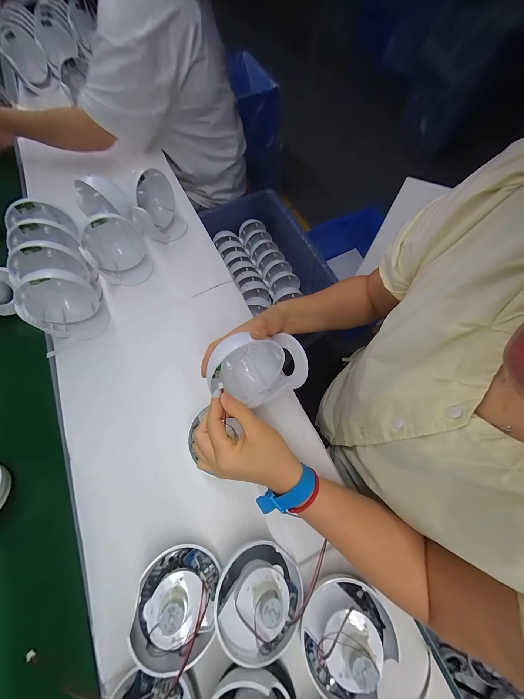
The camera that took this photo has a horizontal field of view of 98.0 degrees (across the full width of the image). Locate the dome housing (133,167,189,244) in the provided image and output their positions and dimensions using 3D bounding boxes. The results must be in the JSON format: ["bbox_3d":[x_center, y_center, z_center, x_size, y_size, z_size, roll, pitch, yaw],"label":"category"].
[{"bbox_3d":[-0.235,-0.317,0.509,0.093,0.111,0.092,-16,70,-4],"label":"dome housing"}]

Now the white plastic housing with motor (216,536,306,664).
[{"bbox_3d":[-0.003,0.304,0.273,0.100,0.074,0.090,5,70,4],"label":"white plastic housing with motor"}]

